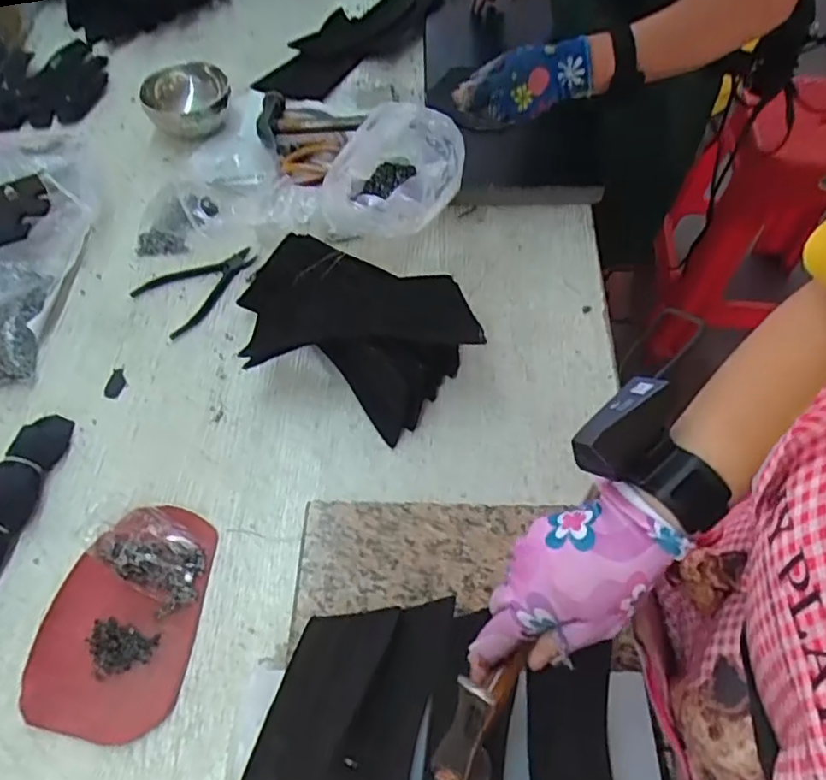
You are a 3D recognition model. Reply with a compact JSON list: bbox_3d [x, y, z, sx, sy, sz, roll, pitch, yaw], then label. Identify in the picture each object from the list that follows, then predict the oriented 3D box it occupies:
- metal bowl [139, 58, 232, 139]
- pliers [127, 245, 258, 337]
[{"bbox_3d":[-0.314,-0.402,0.895,0.121,0.077,0.117,-21,59,-11],"label":"metal bowl"},{"bbox_3d":[-0.248,-0.130,0.749,0.144,0.016,0.090,-36,64,-20],"label":"pliers"}]

